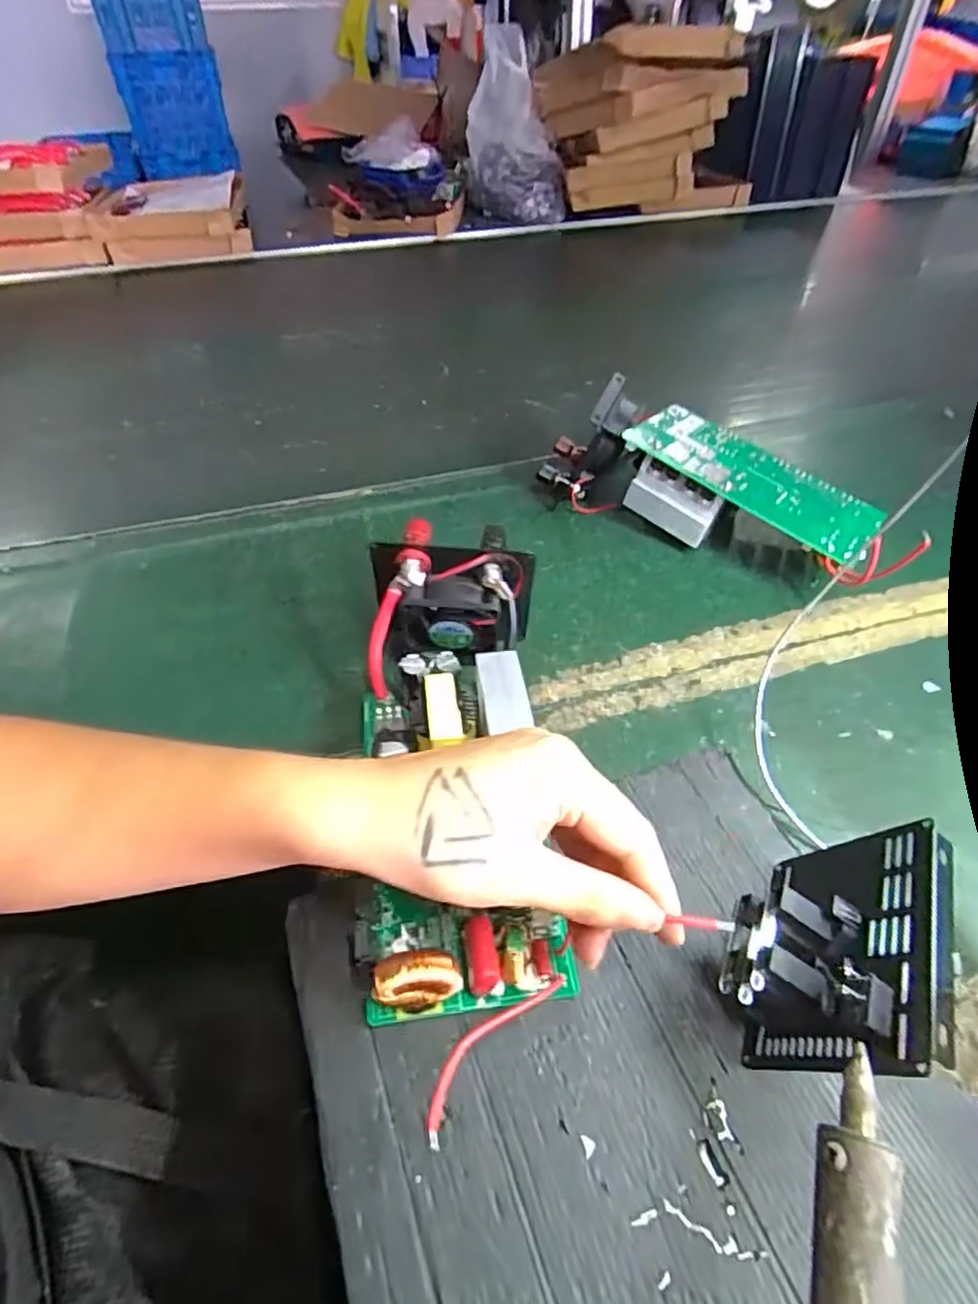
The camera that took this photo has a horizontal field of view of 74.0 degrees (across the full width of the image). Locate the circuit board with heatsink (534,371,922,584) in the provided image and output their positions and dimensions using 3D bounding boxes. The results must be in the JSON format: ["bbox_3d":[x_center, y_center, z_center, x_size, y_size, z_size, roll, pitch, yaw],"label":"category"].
[{"bbox_3d":[0.171,-0.136,0.520,0.274,0.075,0.091,29,52,24],"label":"circuit board with heatsink"}]

